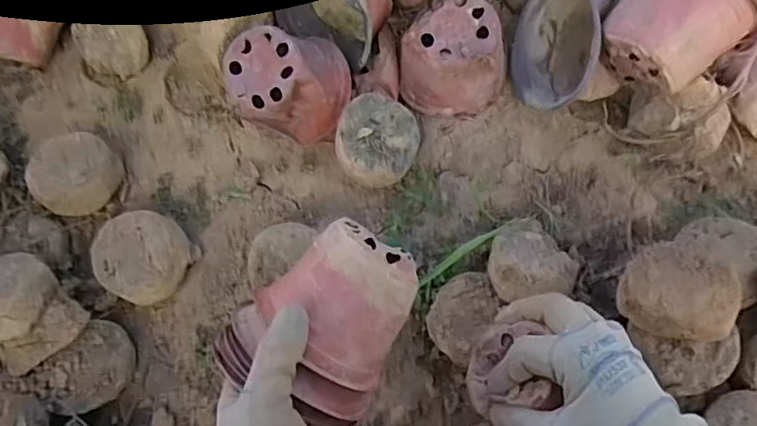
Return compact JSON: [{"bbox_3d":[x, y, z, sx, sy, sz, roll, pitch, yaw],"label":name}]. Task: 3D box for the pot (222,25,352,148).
[{"bbox_3d":[-0.077,-0.105,0.488,0.101,0.079,0.092,1,93,18],"label":"pot"}]

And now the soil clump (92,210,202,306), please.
[{"bbox_3d":[-0.201,0.037,0.486,0.074,0.043,0.072,0,78,1],"label":"soil clump"}]

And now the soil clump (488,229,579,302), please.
[{"bbox_3d":[0.121,0.040,0.453,0.064,0.056,0.053,-8,78,-1],"label":"soil clump"}]

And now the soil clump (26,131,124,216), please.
[{"bbox_3d":[-0.267,-0.034,0.502,0.066,0.048,0.070,0,78,1],"label":"soil clump"}]

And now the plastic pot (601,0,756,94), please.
[{"bbox_3d":[0.211,-0.134,0.417,0.087,0.080,0.074,39,83,10],"label":"plastic pot"}]

